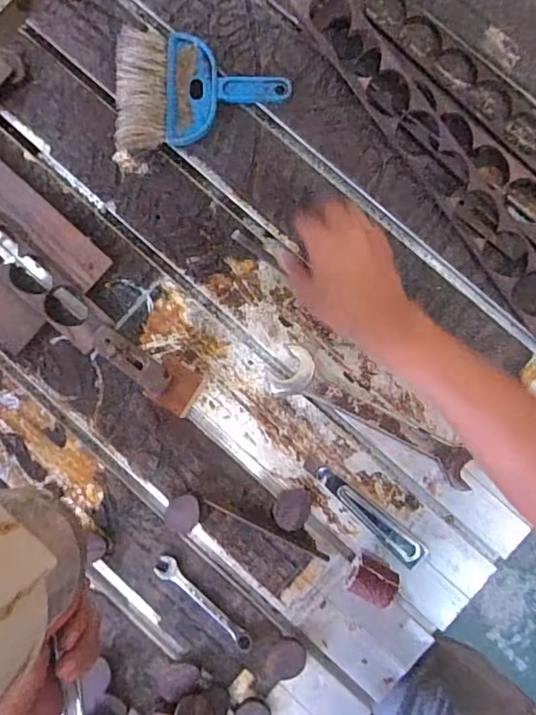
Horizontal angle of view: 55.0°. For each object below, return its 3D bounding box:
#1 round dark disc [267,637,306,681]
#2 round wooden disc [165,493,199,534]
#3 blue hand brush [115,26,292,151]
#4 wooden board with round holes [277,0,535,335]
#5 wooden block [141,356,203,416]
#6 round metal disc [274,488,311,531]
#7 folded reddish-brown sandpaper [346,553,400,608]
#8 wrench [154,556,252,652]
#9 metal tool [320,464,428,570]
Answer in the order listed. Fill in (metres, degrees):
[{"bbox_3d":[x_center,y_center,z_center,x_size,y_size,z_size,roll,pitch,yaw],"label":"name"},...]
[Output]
[{"bbox_3d":[0.020,0.313,0.535,0.038,0.006,0.042,33,89,3],"label":"round dark disc"},{"bbox_3d":[-0.091,0.166,0.546,0.036,0.004,0.039,0,87,2],"label":"round wooden disc"},{"bbox_3d":[-0.074,-0.297,0.566,0.186,0.026,0.130,0,87,2],"label":"blue hand brush"},{"bbox_3d":[0.202,-0.274,0.552,0.165,0.037,0.559,-37,86,0],"label":"wooden board with round holes"},{"bbox_3d":[-0.099,0.031,0.551,0.048,0.022,0.051,29,89,3],"label":"wooden block"},{"bbox_3d":[0.026,0.161,0.549,0.036,0.005,0.044,18,88,3],"label":"round metal disc"},{"bbox_3d":[0.108,0.231,0.534,0.047,0.034,0.035,27,89,3],"label":"folded reddish-brown sandpaper"},{"bbox_3d":[-0.069,0.262,0.546,0.131,0.005,0.024,44,90,4],"label":"wrench"},{"bbox_3d":[0.108,0.168,0.541,0.145,0.020,0.027,41,89,4],"label":"metal tool"}]

